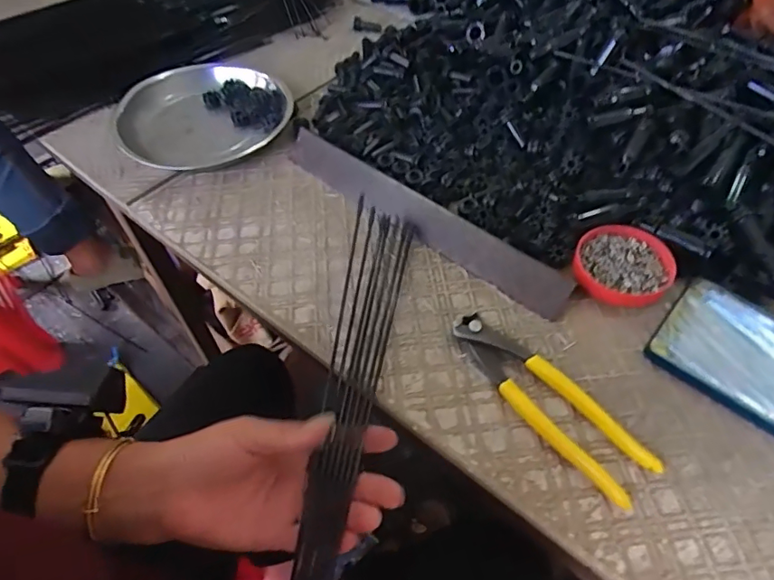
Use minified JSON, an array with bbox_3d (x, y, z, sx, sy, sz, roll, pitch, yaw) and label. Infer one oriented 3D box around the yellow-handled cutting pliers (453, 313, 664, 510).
[{"bbox_3d":[0.113,0.077,0.368,0.044,0.020,0.161,-34,60,-22],"label":"yellow-handled cutting pliers"}]

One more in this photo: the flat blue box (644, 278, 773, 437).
[{"bbox_3d":[0.276,0.050,0.385,0.127,0.011,0.100,36,62,24],"label":"flat blue box"}]

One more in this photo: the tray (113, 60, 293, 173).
[{"bbox_3d":[-0.205,-0.202,0.573,0.186,0.026,0.191,-21,56,-14],"label":"tray"}]

